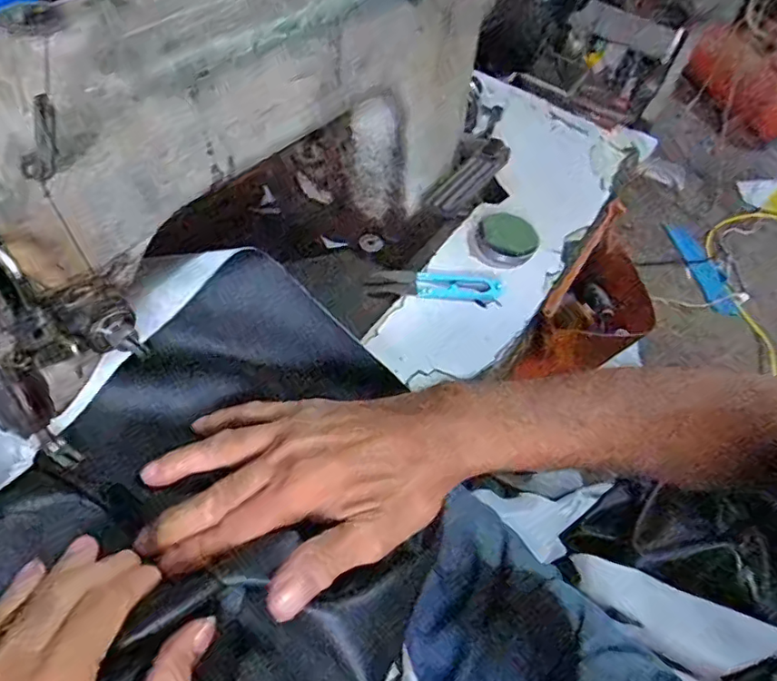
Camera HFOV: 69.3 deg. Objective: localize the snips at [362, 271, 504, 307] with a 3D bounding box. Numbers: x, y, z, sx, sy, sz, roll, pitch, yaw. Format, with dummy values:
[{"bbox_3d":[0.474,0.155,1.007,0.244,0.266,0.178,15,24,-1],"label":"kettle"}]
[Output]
[{"bbox_3d":[0.038,-0.046,0.461,0.110,0.006,0.028,8,53,-3],"label":"snips"}]

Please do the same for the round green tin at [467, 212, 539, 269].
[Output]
[{"bbox_3d":[0.101,-0.089,0.494,0.058,0.020,0.050,19,53,5],"label":"round green tin"}]

